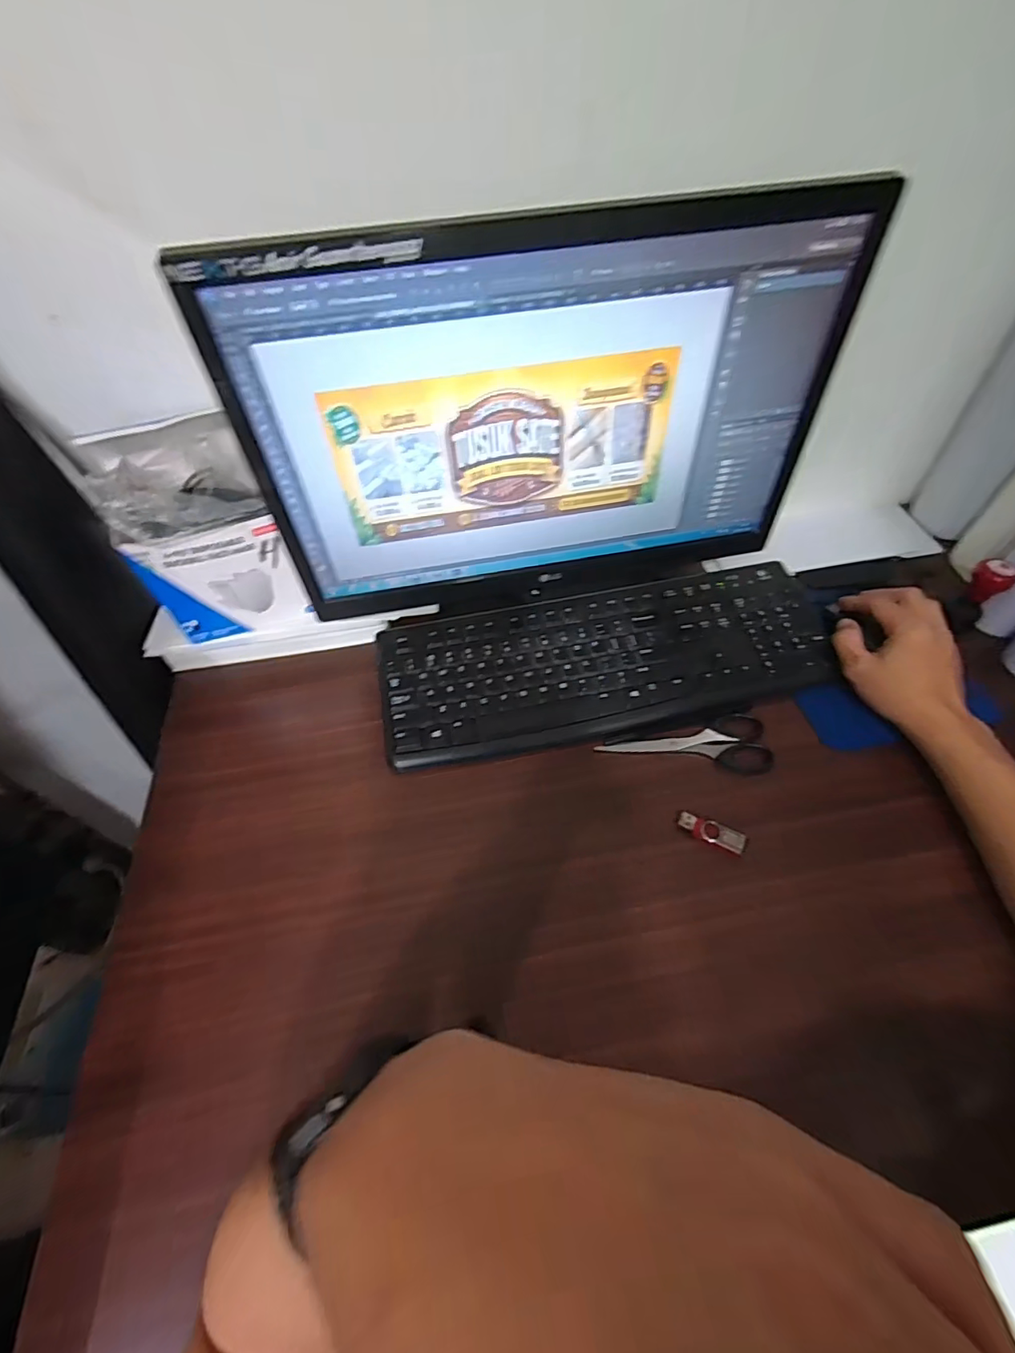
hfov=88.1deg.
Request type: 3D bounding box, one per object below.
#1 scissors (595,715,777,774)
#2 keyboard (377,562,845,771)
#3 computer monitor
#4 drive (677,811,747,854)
[{"bbox_3d":[0.160,0.061,0.479,0.150,0.007,0.060,0,54,2],"label":"scissors"},{"bbox_3d":[0.094,-0.018,0.521,0.430,0.034,0.152,-11,54,-6],"label":"keyboard"},{"bbox_3d":[0.031,-0.175,0.430,0.435,0.310,0.050,-10,54,-5],"label":"computer monitor"},{"bbox_3d":[0.165,0.126,0.425,0.051,0.008,0.017,20,57,16],"label":"drive"}]

